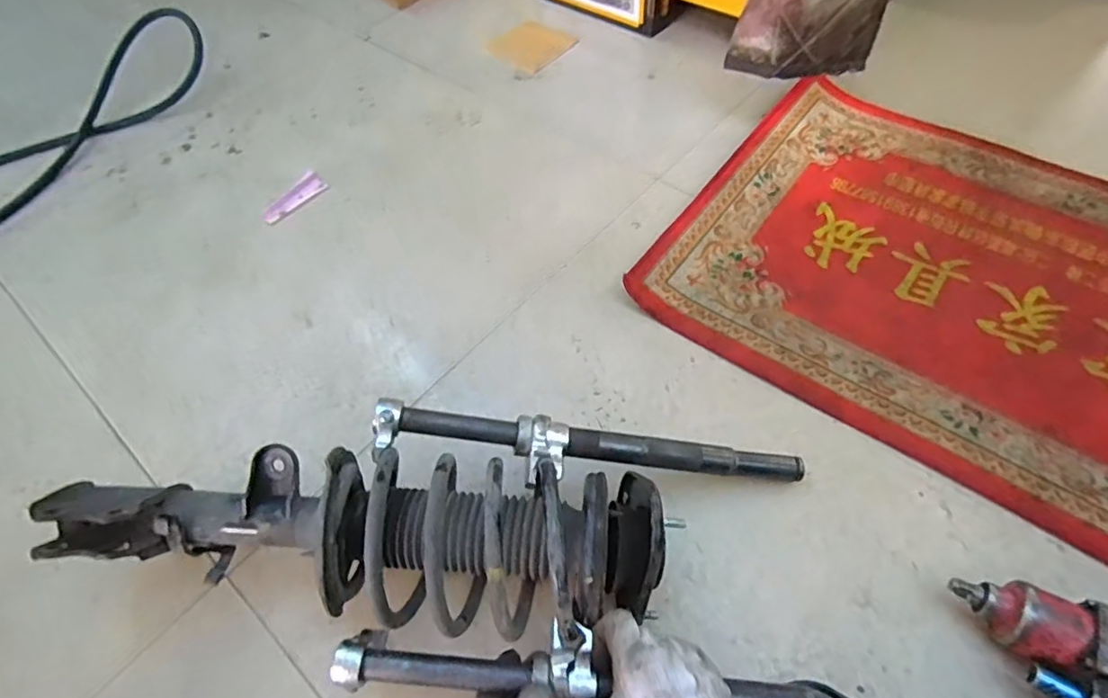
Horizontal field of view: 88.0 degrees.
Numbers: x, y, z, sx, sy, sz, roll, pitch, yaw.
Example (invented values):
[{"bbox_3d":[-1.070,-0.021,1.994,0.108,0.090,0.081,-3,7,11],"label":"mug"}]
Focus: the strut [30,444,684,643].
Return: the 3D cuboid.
[{"bbox_3d":[-0.190,0.174,0.551,0.566,0.142,0.142,3,56,6],"label":"strut"}]

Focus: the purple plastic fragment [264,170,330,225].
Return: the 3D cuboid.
[{"bbox_3d":[-0.432,-0.252,0.949,0.062,0.005,0.118,34,65,24],"label":"purple plastic fragment"}]

